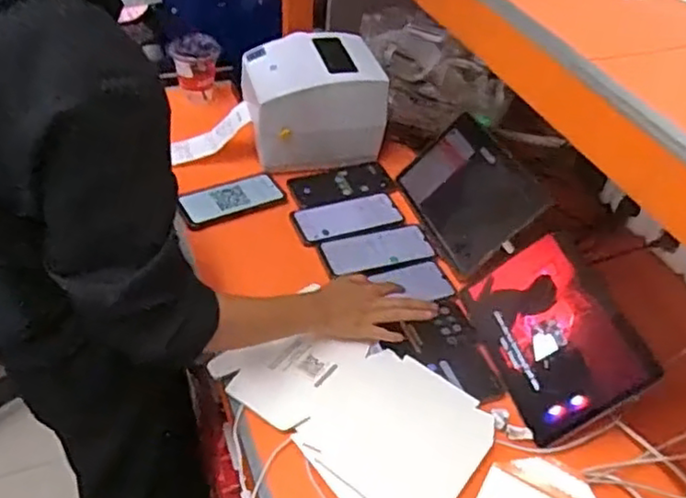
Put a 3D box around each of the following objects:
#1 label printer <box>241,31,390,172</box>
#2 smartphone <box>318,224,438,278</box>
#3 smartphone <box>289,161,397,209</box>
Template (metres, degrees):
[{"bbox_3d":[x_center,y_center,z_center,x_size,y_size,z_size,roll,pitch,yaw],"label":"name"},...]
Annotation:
[{"bbox_3d":[-0.055,-0.251,1.151,0.221,0.169,0.162,-10,45,-16],"label":"label printer"},{"bbox_3d":[0.055,0.003,1.005,0.163,0.010,0.088,-11,45,-17],"label":"smartphone"},{"bbox_3d":[-0.003,-0.112,1.137,0.175,0.009,0.087,-12,45,-18],"label":"smartphone"}]

